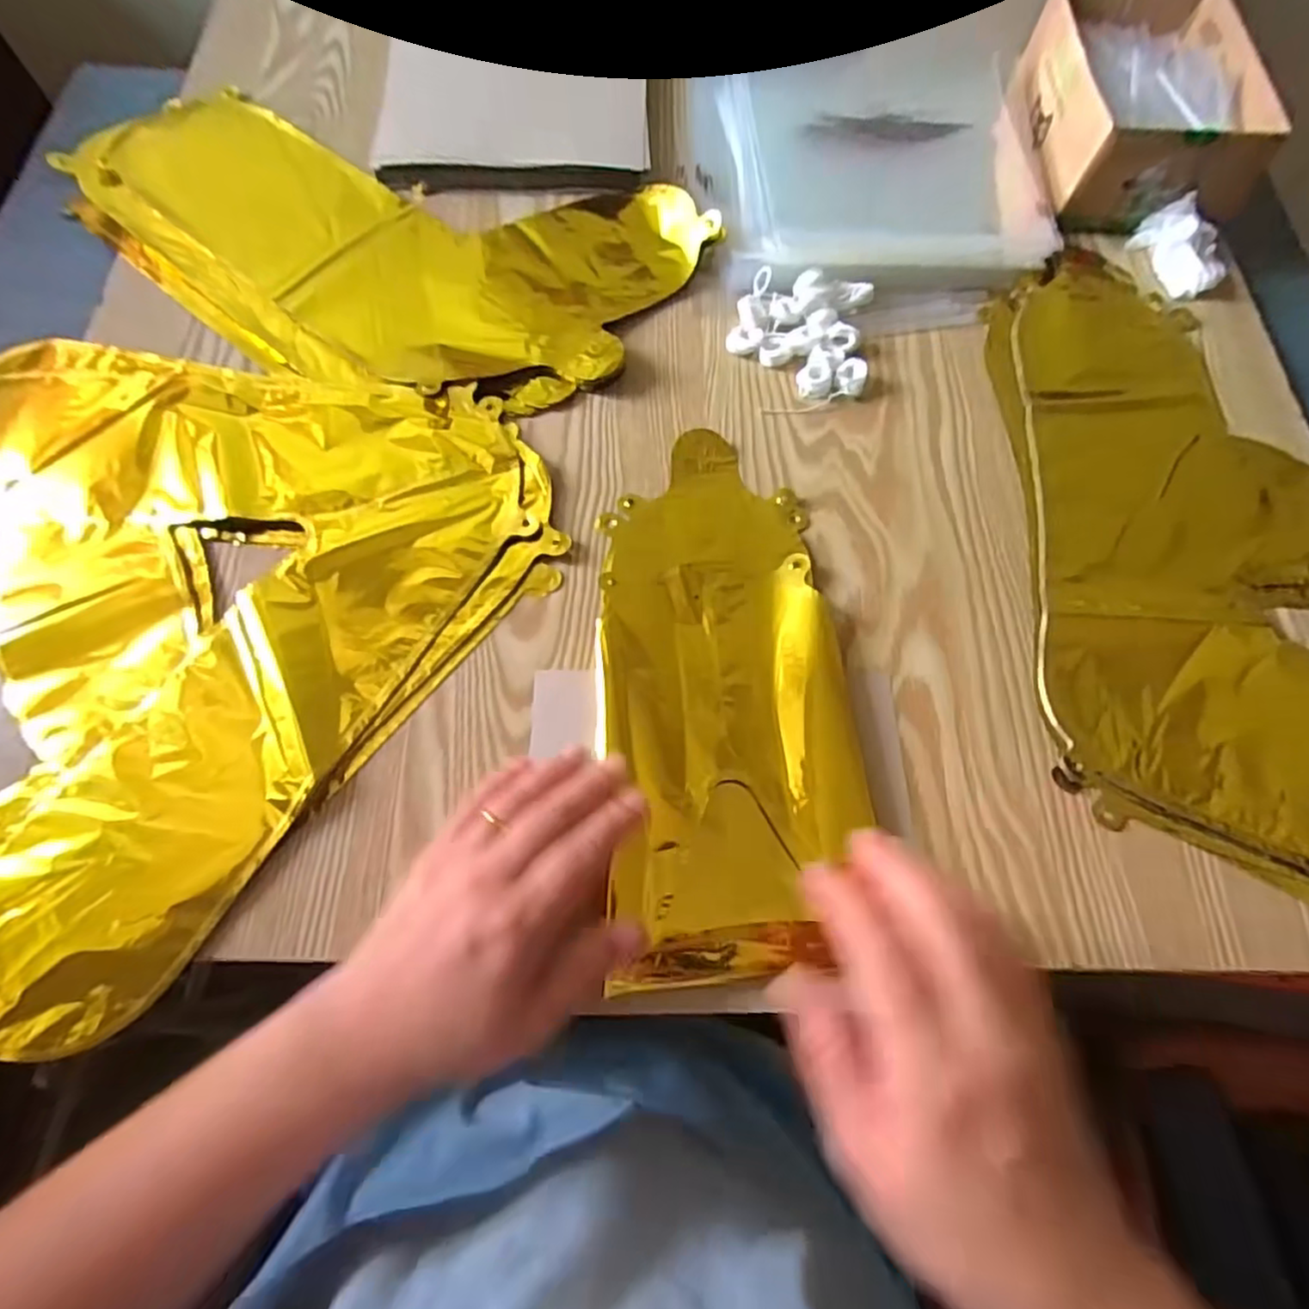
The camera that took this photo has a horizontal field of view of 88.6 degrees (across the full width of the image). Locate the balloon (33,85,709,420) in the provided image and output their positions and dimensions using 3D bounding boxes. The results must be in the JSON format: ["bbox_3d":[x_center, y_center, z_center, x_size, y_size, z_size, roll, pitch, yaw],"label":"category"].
[{"bbox_3d":[-0.210,-0.289,0.465,0.450,0.019,0.214,19,69,6],"label":"balloon"}]

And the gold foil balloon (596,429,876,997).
[{"bbox_3d":[0.038,0.011,0.362,0.130,0.013,0.298,0,66,-1],"label":"gold foil balloon"}]

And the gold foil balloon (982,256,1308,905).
[{"bbox_3d":[0.320,-0.072,0.399,0.208,0.007,0.416,3,68,0],"label":"gold foil balloon"}]

